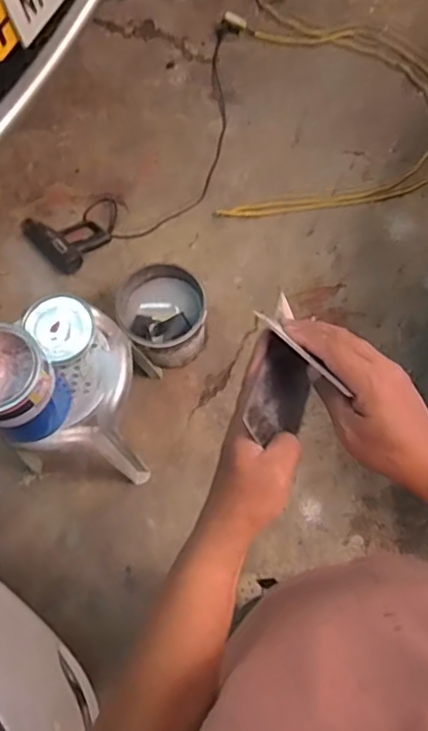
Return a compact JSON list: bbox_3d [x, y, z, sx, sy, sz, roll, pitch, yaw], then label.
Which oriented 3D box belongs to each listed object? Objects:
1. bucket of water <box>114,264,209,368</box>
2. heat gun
[{"bbox_3d":[-0.135,-0.132,1.588,0.223,0.203,0.224,-2,72,6],"label":"bucket of water"},{"bbox_3d":[-0.452,-0.403,1.783,0.210,0.074,0.186,42,77,13],"label":"heat gun"}]

